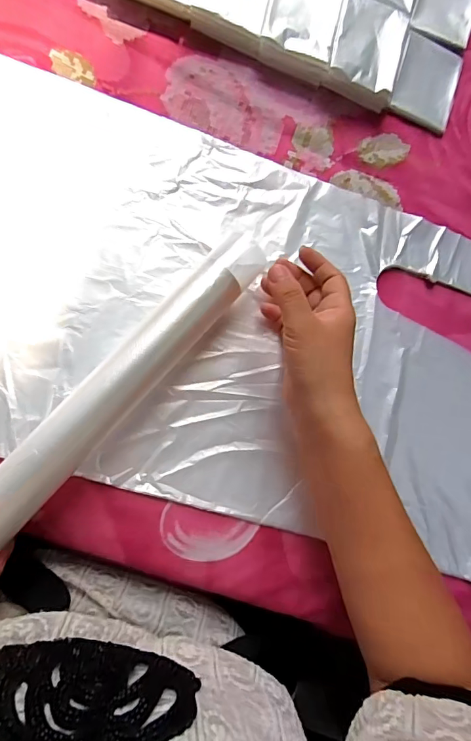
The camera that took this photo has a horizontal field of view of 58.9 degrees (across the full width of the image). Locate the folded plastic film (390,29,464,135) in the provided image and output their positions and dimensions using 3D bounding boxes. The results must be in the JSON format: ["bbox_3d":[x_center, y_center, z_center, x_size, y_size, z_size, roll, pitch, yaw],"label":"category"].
[{"bbox_3d":[0.186,-0.280,0.405,0.061,0.006,0.090,17,83,-8],"label":"folded plastic film"}]

